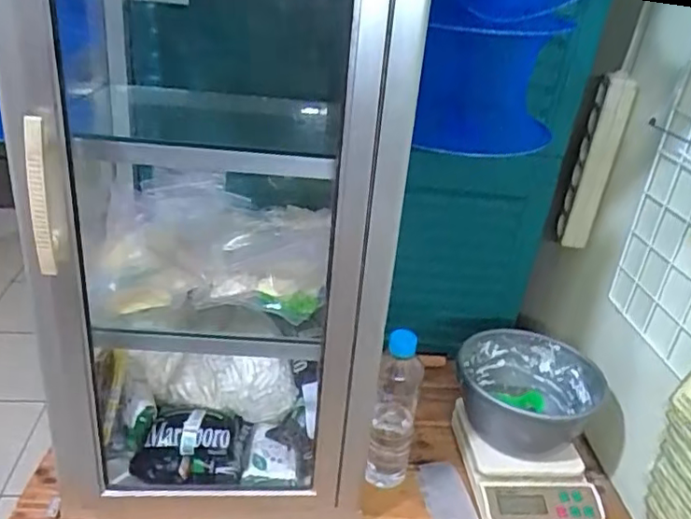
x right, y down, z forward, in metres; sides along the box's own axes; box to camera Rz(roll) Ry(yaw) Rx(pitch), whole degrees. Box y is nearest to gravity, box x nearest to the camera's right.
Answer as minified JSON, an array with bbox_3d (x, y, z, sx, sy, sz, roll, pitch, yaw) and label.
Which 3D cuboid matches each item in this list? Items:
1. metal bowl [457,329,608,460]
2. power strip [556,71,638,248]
[{"bbox_3d":[0.255,0.191,0.854,0.181,0.098,0.181,5,27,-3],"label":"metal bowl"},{"bbox_3d":[0.364,-0.137,0.882,0.048,0.255,0.047,11,28,8],"label":"power strip"}]

